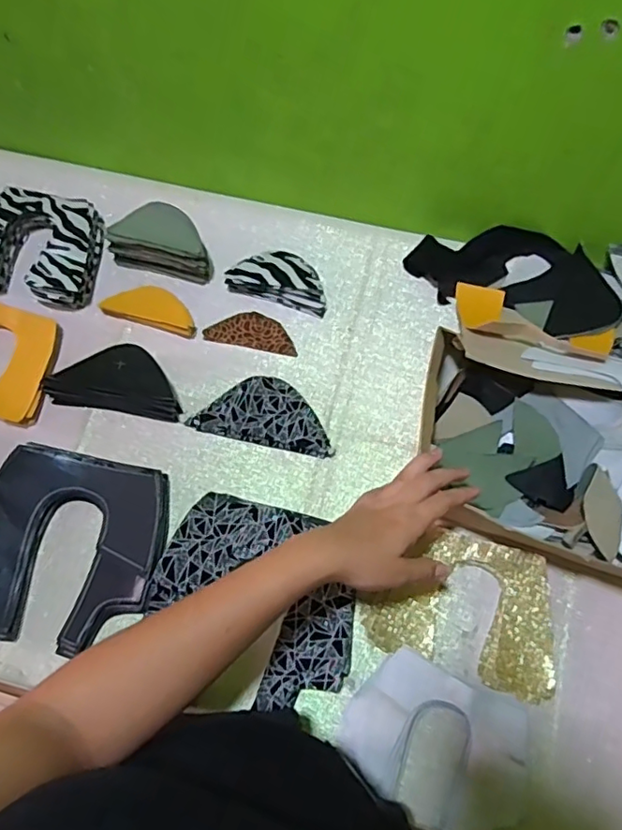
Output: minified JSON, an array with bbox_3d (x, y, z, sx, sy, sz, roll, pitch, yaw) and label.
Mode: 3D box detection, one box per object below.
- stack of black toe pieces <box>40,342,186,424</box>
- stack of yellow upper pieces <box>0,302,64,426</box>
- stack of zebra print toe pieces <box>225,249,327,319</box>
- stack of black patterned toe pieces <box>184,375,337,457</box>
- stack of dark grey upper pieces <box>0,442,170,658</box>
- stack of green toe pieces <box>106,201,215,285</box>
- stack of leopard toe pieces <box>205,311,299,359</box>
[{"bbox_3d":[-0.215,-0.040,0.619,0.147,0.031,0.065,9,70,4],"label":"stack of black toe pieces"},{"bbox_3d":[-0.360,-0.065,0.627,0.152,0.026,0.124,16,71,6],"label":"stack of yellow upper pieces"},{"bbox_3d":[-0.034,-0.157,0.657,0.114,0.035,0.052,17,71,7],"label":"stack of zebra print toe pieces"},{"bbox_3d":[-0.047,-0.003,0.612,0.147,0.017,0.073,12,70,5],"label":"stack of black patterned toe pieces"},{"bbox_3d":[-0.240,0.130,0.558,0.187,0.034,0.185,11,70,5],"label":"stack of dark grey upper pieces"},{"bbox_3d":[-0.176,-0.201,0.659,0.121,0.065,0.055,10,70,4],"label":"stack of green toe pieces"},{"bbox_3d":[-0.067,-0.097,0.652,0.104,0.004,0.043,12,70,5],"label":"stack of leopard toe pieces"}]

